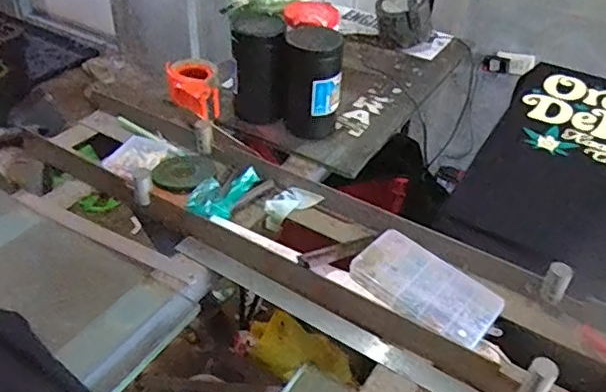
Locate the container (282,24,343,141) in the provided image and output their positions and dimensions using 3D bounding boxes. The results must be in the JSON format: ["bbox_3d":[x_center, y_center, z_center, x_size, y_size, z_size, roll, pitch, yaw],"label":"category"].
[{"bbox_3d":[0.014,-0.186,0.963,0.098,0.172,0.101,5,39,2],"label":"container"}]

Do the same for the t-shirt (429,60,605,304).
[{"bbox_3d":[0.529,-0.057,0.962,0.406,0.035,0.676,22,43,22],"label":"t-shirt"}]

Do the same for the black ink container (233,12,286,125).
[{"bbox_3d":[-0.080,-0.221,0.987,0.086,0.174,0.078,2,39,-2],"label":"black ink container"}]

